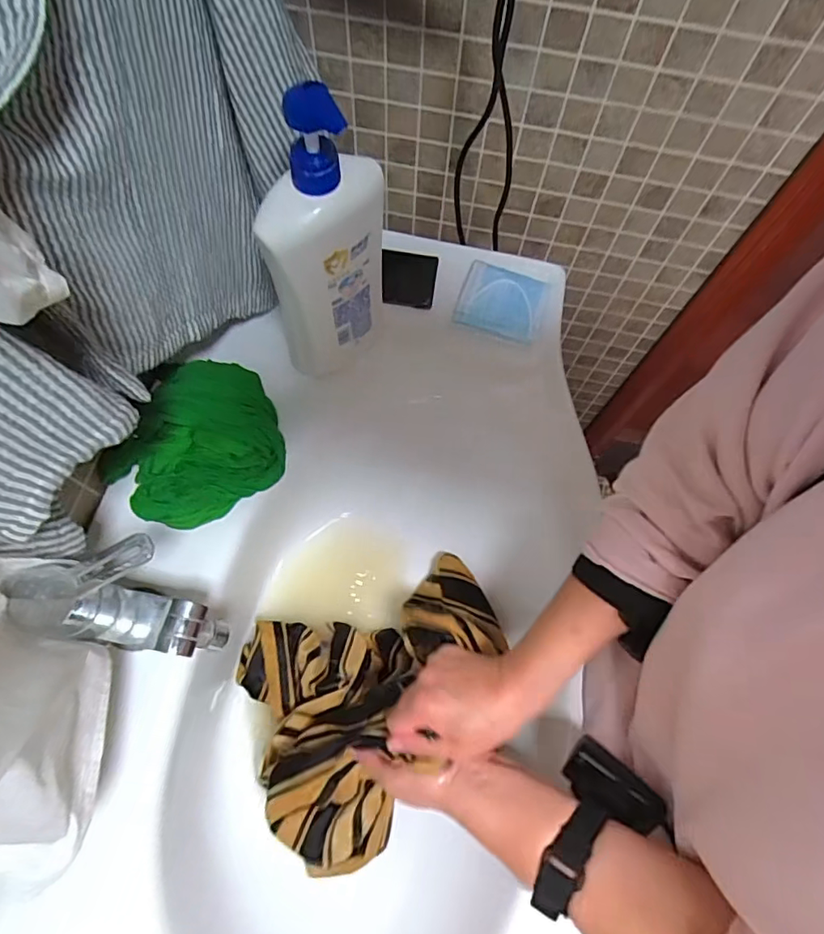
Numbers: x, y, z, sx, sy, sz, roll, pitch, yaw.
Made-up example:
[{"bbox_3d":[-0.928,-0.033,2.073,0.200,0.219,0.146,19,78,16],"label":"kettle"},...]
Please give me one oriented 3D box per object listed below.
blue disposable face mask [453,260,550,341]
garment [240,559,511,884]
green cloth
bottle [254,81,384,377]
[{"bbox_3d":[0.103,-0.193,0.616,0.091,0.011,0.094,17,70,4],"label":"blue disposable face mask"},{"bbox_3d":[-0.030,0.227,0.527,0.266,0.154,0.225,-21,72,-10],"label":"garment"},{"bbox_3d":[-0.206,-0.026,0.504,0.158,0.053,0.135,-33,74,-14],"label":"green cloth"},{"bbox_3d":[-0.069,-0.178,0.463,0.112,0.270,0.046,-30,73,-13],"label":"bottle"}]

